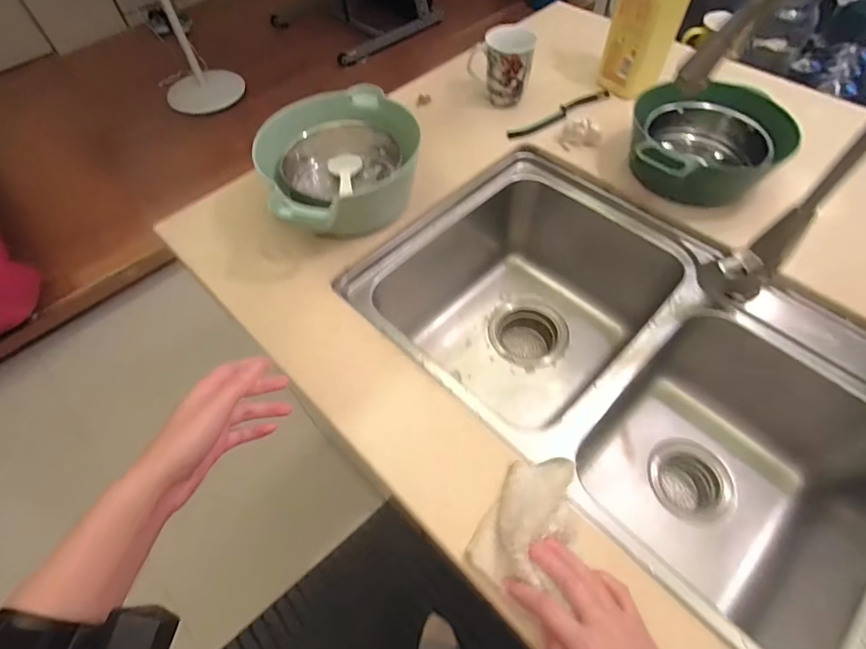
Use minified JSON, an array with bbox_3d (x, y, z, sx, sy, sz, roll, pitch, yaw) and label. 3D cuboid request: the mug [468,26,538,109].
[{"bbox_3d":[0.117,-0.453,0.769,0.106,0.105,0.073,7,57,5],"label":"mug"}]

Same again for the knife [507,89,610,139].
[{"bbox_3d":[0.230,-0.383,0.798,0.243,0.011,0.027,-31,62,-18],"label":"knife"}]

